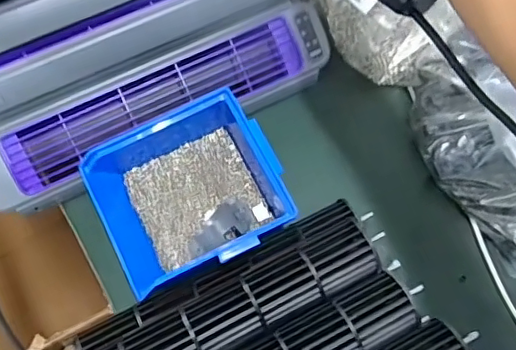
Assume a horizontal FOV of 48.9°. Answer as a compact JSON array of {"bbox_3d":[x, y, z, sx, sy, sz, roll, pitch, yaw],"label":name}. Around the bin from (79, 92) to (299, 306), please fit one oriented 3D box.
[{"bbox_3d":[-0.054,0.013,0.441,0.134,0.054,0.130,-23,74,-10],"label":"bin"}]

